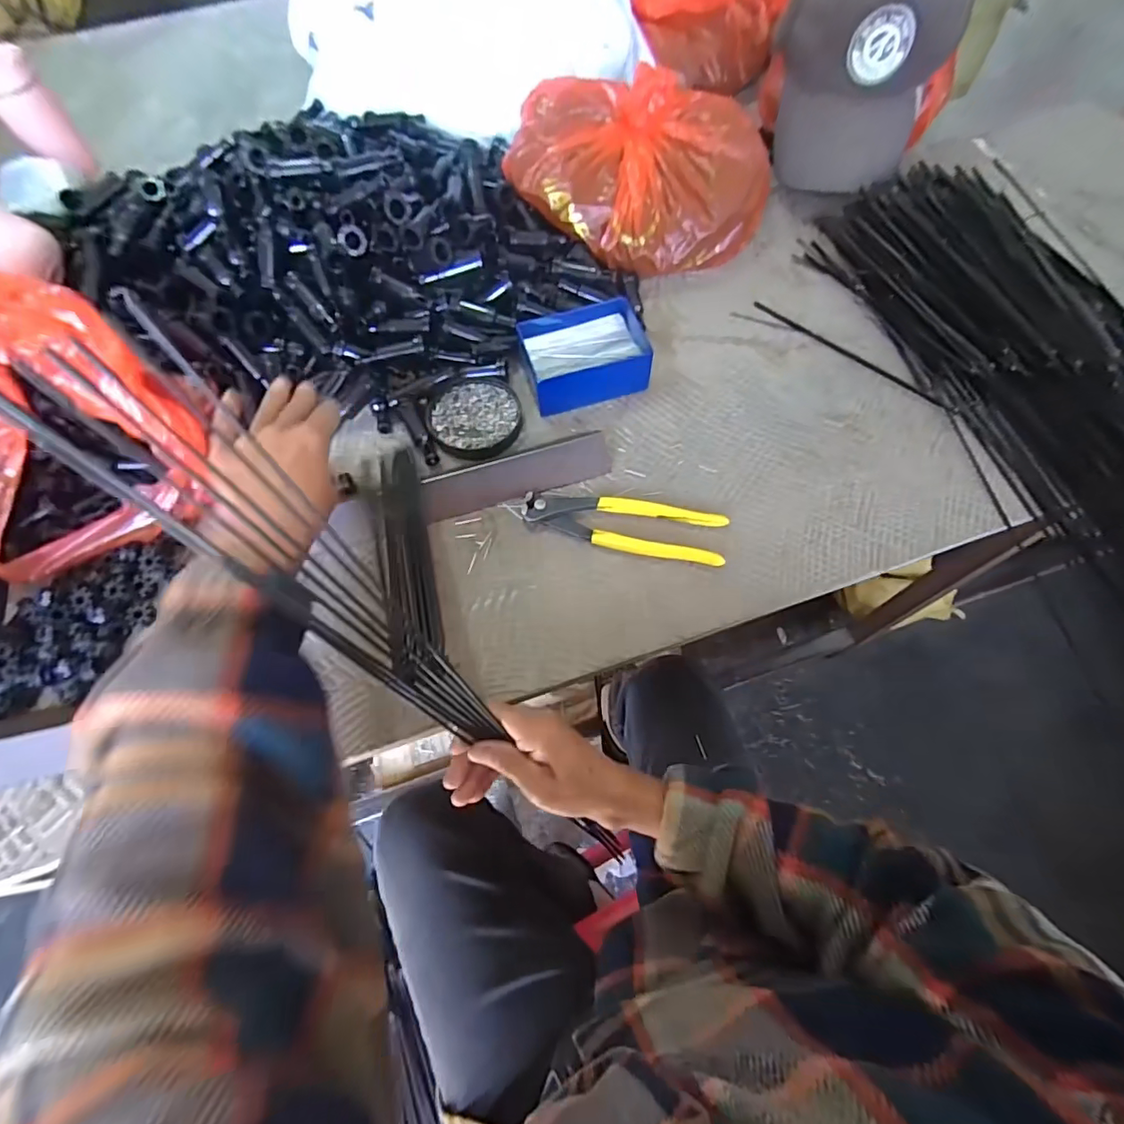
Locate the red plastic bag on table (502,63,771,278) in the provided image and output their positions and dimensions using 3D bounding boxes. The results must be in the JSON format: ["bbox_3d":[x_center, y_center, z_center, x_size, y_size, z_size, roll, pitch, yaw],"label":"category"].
[{"bbox_3d":[0.085,-0.402,0.548,0.247,0.118,0.197,21,66,12],"label":"red plastic bag on table"}]

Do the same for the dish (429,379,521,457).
[{"bbox_3d":[-0.079,-0.131,0.483,0.083,0.017,0.082,-1,64,2],"label":"dish"}]

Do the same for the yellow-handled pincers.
[{"bbox_3d":[0.050,-0.030,0.426,0.159,0.011,0.043,10,65,7],"label":"yellow-handled pincers"}]

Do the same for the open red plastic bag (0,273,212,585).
[{"bbox_3d":[-0.421,-0.105,0.405,0.193,0.151,0.201,41,72,19],"label":"open red plastic bag"}]

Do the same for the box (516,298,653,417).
[{"bbox_3d":[0.022,-0.193,0.494,0.112,0.045,0.086,-16,64,-6],"label":"box"}]

